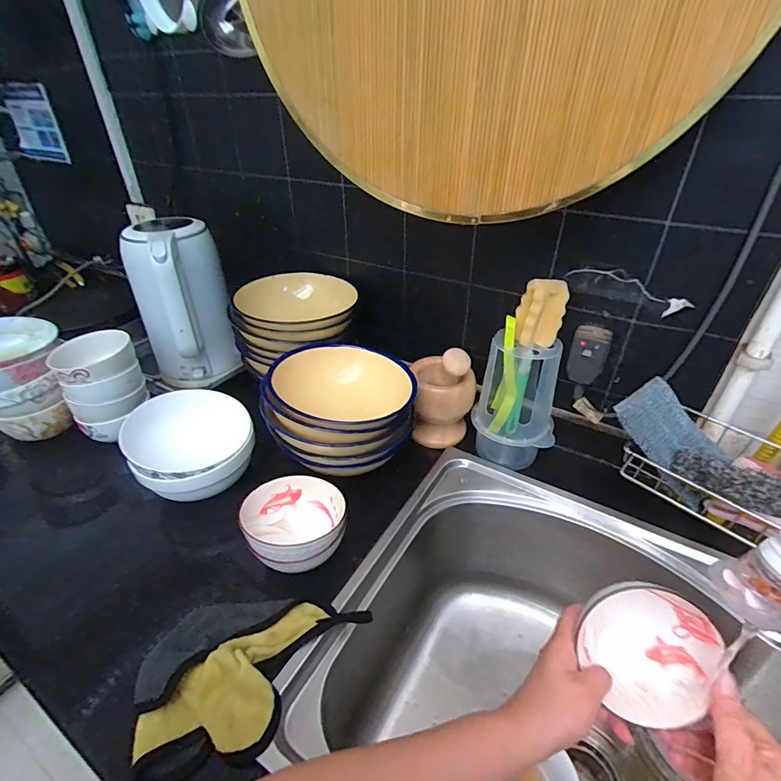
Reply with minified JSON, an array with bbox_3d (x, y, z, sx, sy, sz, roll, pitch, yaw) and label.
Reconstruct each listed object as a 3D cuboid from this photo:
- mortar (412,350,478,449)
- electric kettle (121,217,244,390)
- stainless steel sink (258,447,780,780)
[{"bbox_3d":[0.078,0.003,0.642,0.093,0.154,0.089,7,36,10],"label":"mortar"},{"bbox_3d":[-0.344,-0.134,0.724,0.143,0.255,0.157,-17,39,-22],"label":"electric kettle"},{"bbox_3d":[0.230,0.357,0.447,0.576,0.221,0.409,19,40,25],"label":"stainless steel sink"}]

